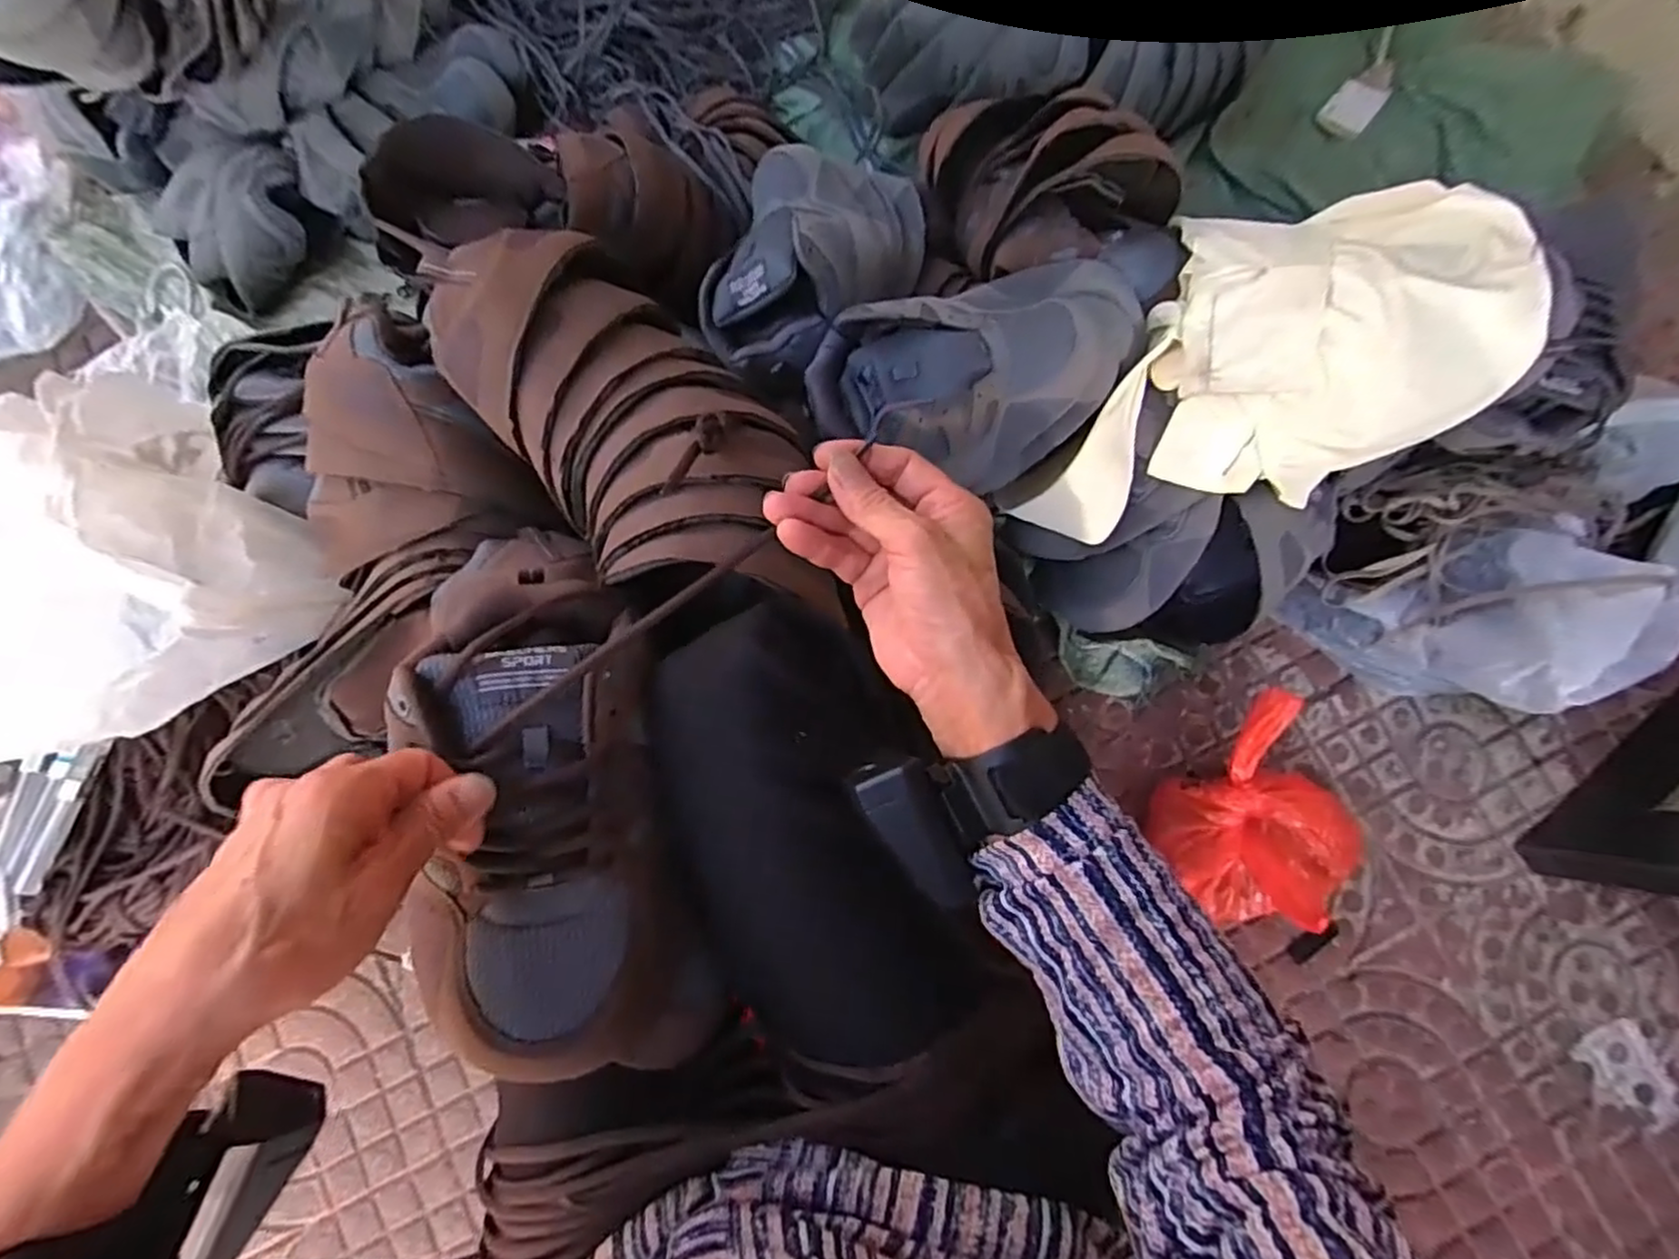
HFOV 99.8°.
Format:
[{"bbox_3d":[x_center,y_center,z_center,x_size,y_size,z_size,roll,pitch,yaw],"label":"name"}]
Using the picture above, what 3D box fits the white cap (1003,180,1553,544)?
[{"bbox_3d":[0.326,-0.219,0.599,0.357,0.193,0.227,-21,80,-4],"label":"white cap"}]

